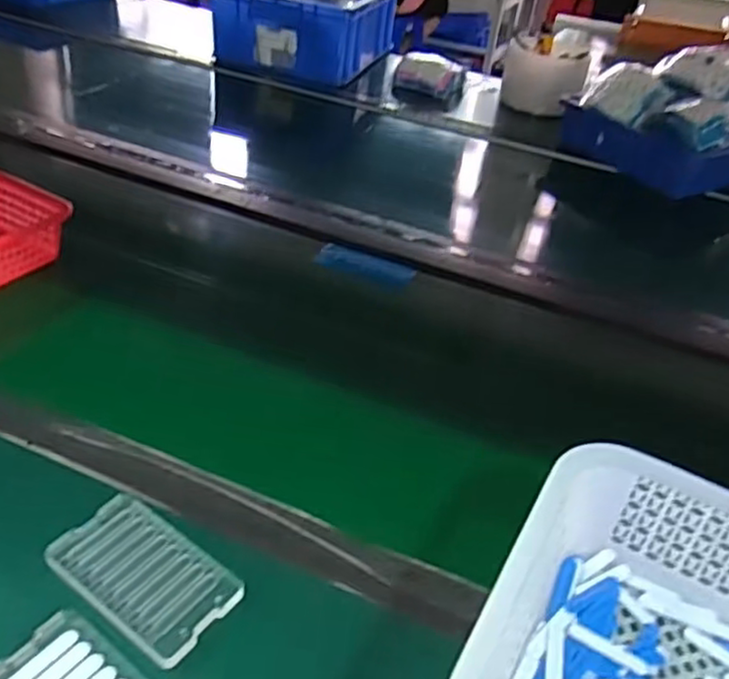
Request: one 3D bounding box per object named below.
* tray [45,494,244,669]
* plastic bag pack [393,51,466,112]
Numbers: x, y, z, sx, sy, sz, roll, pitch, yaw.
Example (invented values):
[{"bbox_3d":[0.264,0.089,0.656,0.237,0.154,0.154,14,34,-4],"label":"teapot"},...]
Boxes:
[{"bbox_3d":[-0.149,0.157,0.461,0.124,0.010,0.074,28,42,25],"label":"tray"},{"bbox_3d":[0.136,-0.543,1.442,0.151,0.092,0.077,11,37,4],"label":"plastic bag pack"}]

